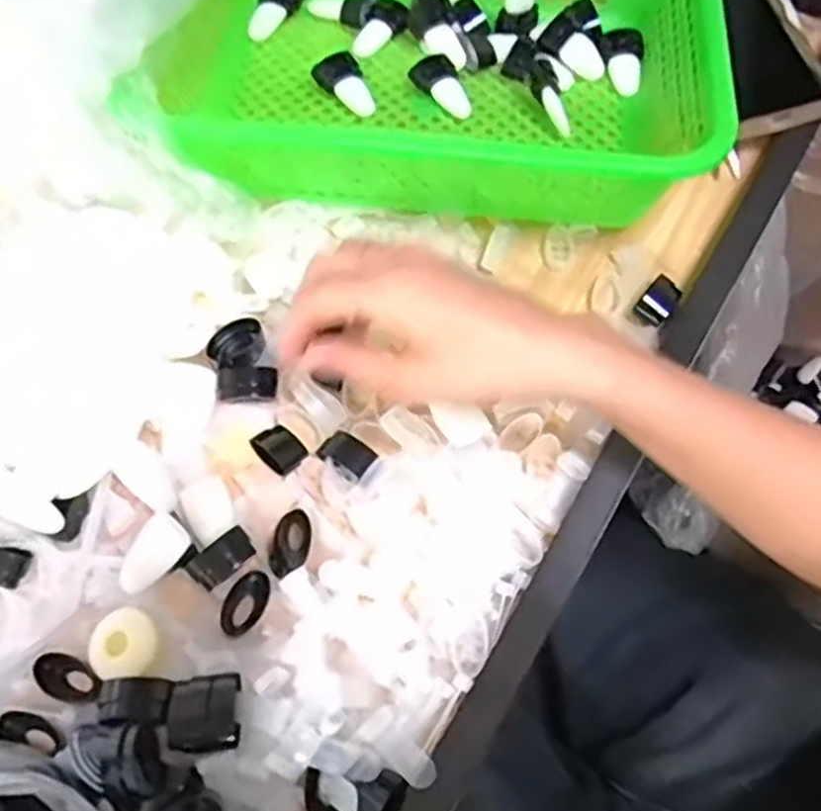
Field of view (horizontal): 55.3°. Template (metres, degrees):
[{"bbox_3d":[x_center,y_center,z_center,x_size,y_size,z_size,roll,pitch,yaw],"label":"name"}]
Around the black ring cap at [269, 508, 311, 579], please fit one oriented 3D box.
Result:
[{"bbox_3d":[-0.062,0.070,0.406,0.020,0.008,0.034,5,65,3],"label":"black ring cap"}]

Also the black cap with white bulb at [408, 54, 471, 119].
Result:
[{"bbox_3d":[0.023,-0.222,0.550,0.031,0.017,0.050,-26,67,-11],"label":"black cap with white bulb"}]

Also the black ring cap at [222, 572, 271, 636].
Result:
[{"bbox_3d":[-0.081,0.097,0.386,0.017,0.005,0.033,19,66,10],"label":"black ring cap"}]

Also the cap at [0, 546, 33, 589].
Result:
[{"bbox_3d":[-0.208,0.079,0.393,0.027,0.013,0.019,12,65,6],"label":"cap"}]

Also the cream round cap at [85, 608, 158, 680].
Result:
[{"bbox_3d":[-0.138,0.113,0.374,0.034,0.009,0.030,-5,64,-2],"label":"cream round cap"}]

